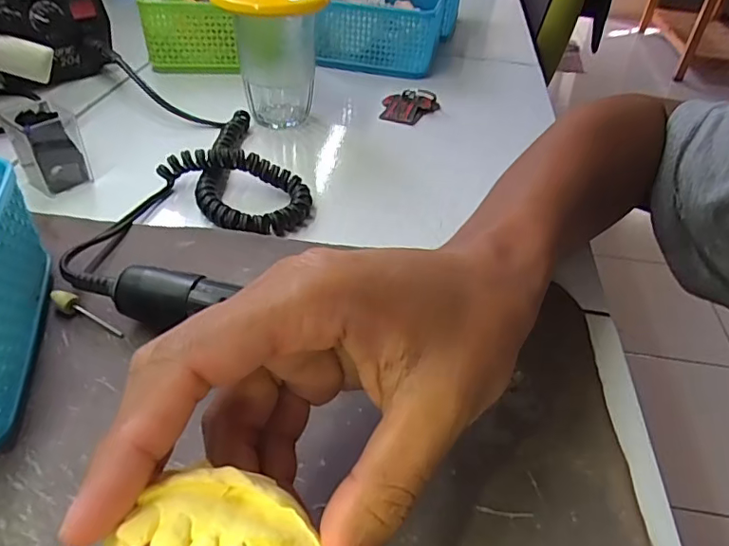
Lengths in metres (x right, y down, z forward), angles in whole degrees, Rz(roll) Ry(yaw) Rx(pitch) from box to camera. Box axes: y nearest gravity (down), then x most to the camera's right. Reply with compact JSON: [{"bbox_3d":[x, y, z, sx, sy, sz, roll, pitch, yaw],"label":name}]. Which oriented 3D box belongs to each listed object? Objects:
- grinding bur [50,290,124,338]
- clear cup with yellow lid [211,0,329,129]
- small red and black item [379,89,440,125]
[{"bbox_3d":[-0.137,0.020,0.261,0.044,0.009,0.009,25,45,24],"label":"grinding bur"},{"bbox_3d":[-0.071,-0.175,0.418,0.075,0.114,0.077,2,40,-2],"label":"clear cup with yellow lid"},{"bbox_3d":[0.037,-0.152,0.479,0.042,0.016,0.053,29,44,25],"label":"small red and black item"}]

